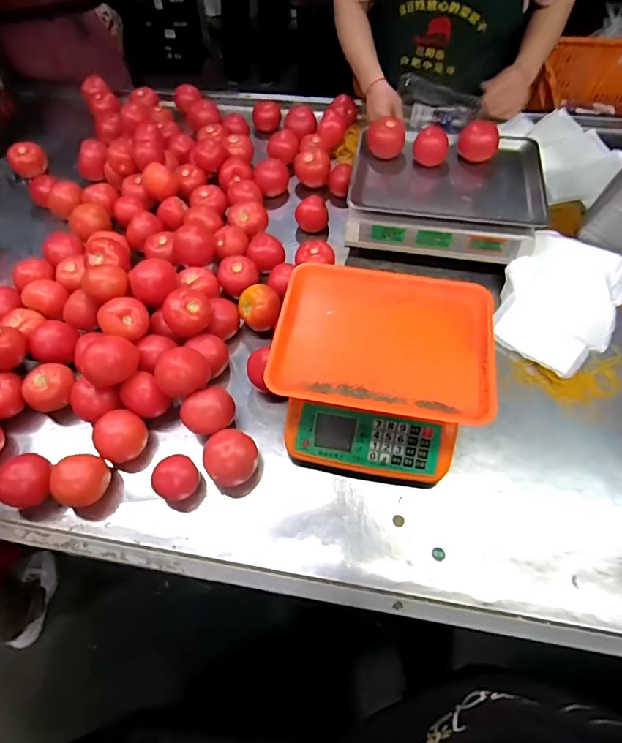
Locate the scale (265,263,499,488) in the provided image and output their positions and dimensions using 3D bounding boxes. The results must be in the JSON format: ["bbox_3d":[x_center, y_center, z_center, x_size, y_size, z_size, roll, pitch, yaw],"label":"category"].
[{"bbox_3d":[0.098,0.000,0.651,0.291,0.127,0.289,9,60,5],"label":"scale"}]

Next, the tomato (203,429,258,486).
[{"bbox_3d":[-0.113,0.125,0.629,0.074,0.079,0.072,-19,62,-10],"label":"tomato"}]

